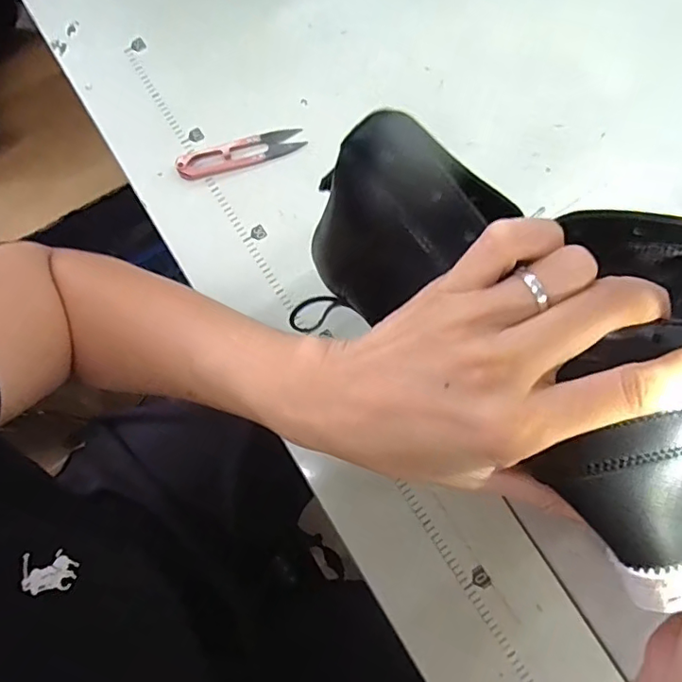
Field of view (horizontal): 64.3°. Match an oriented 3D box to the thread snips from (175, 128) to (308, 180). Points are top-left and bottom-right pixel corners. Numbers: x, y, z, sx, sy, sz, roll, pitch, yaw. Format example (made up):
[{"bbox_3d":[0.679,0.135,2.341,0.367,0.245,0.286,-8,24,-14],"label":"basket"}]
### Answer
[{"bbox_3d":[-0.080,-0.152,0.433,0.102,0.009,0.026,-18,78,-5],"label":"thread snips"}]

